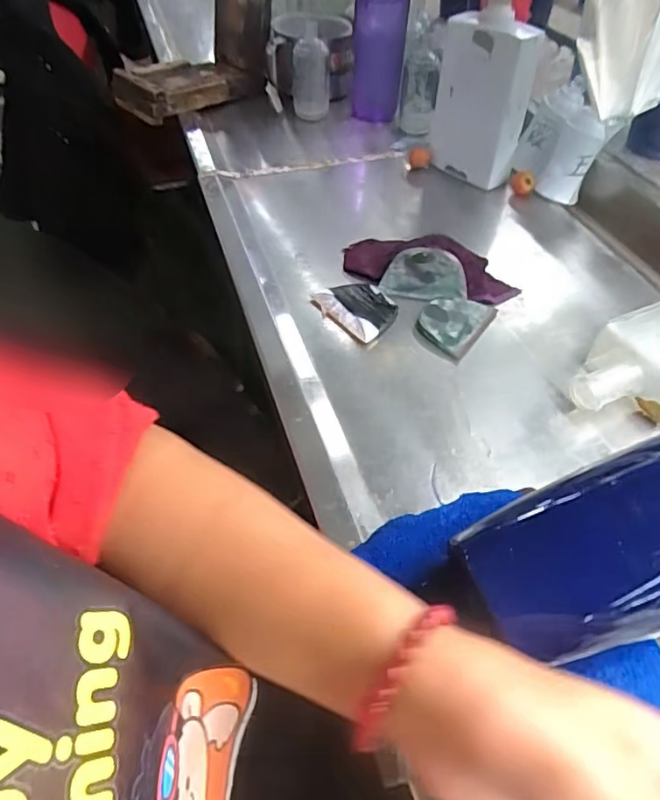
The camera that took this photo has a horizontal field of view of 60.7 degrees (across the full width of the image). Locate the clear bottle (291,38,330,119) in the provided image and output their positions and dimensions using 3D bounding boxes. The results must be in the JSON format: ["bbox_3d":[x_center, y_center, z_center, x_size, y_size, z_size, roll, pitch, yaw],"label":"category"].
[{"bbox_3d":[-0.029,-0.476,0.849,0.057,0.108,0.048,-5,51,-2],"label":"clear bottle"}]

